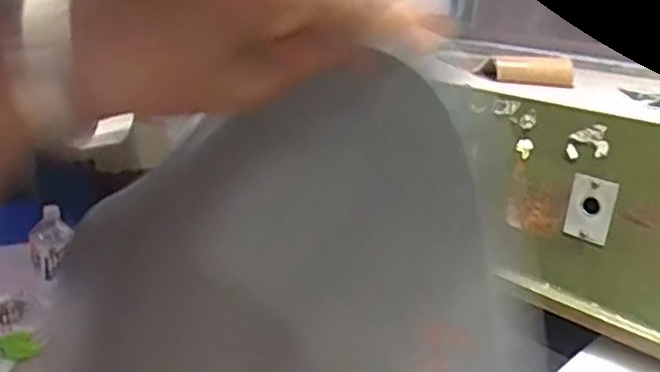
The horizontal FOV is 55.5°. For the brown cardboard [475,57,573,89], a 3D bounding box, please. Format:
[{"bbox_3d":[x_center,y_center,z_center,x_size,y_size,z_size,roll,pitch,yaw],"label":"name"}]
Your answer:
[{"bbox_3d":[0.329,-0.198,1.066,0.165,0.044,0.037,4,19,-3],"label":"brown cardboard"}]

